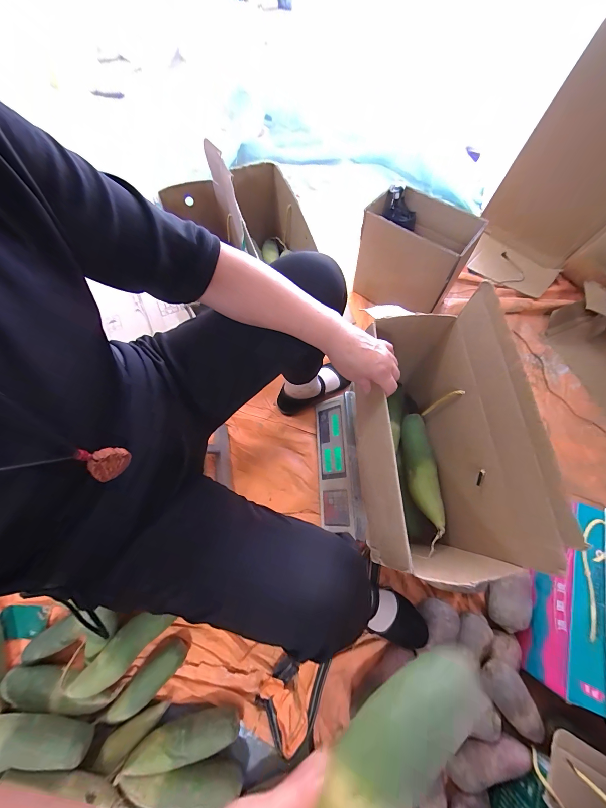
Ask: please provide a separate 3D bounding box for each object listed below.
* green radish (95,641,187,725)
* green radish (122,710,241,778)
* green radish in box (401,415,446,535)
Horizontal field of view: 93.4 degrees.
[{"bbox_3d":[-0.306,0.544,0.560,0.160,0.047,0.055,-41,74,-15],"label":"green radish"},{"bbox_3d":[-0.215,0.618,0.525,0.188,0.052,0.049,-10,68,-4],"label":"green radish"},{"bbox_3d":[0.225,0.124,0.539,0.060,0.051,0.235,-7,68,-3],"label":"green radish in box"}]

